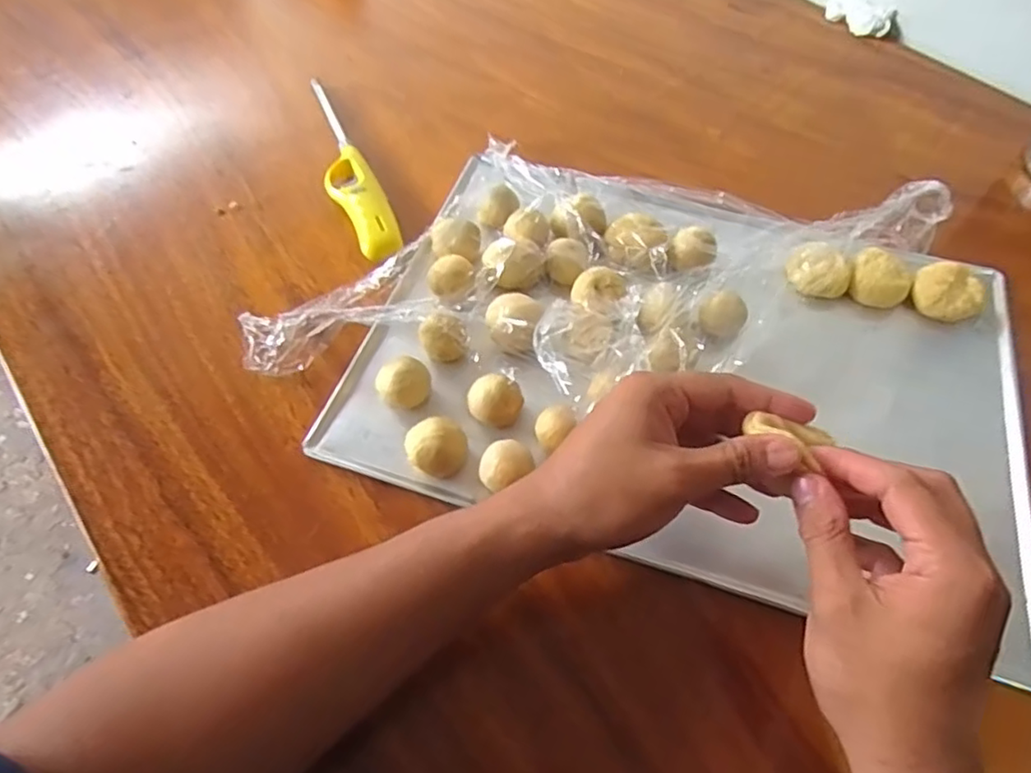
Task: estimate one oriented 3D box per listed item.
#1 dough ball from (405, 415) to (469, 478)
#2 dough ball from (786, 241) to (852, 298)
[{"bbox_3d":[-0.050,0.039,0.400,0.038,0.032,0.032,-17,58,-12],"label":"dough ball"},{"bbox_3d":[0.239,-0.091,0.489,0.046,0.028,0.035,14,57,8],"label":"dough ball"}]

